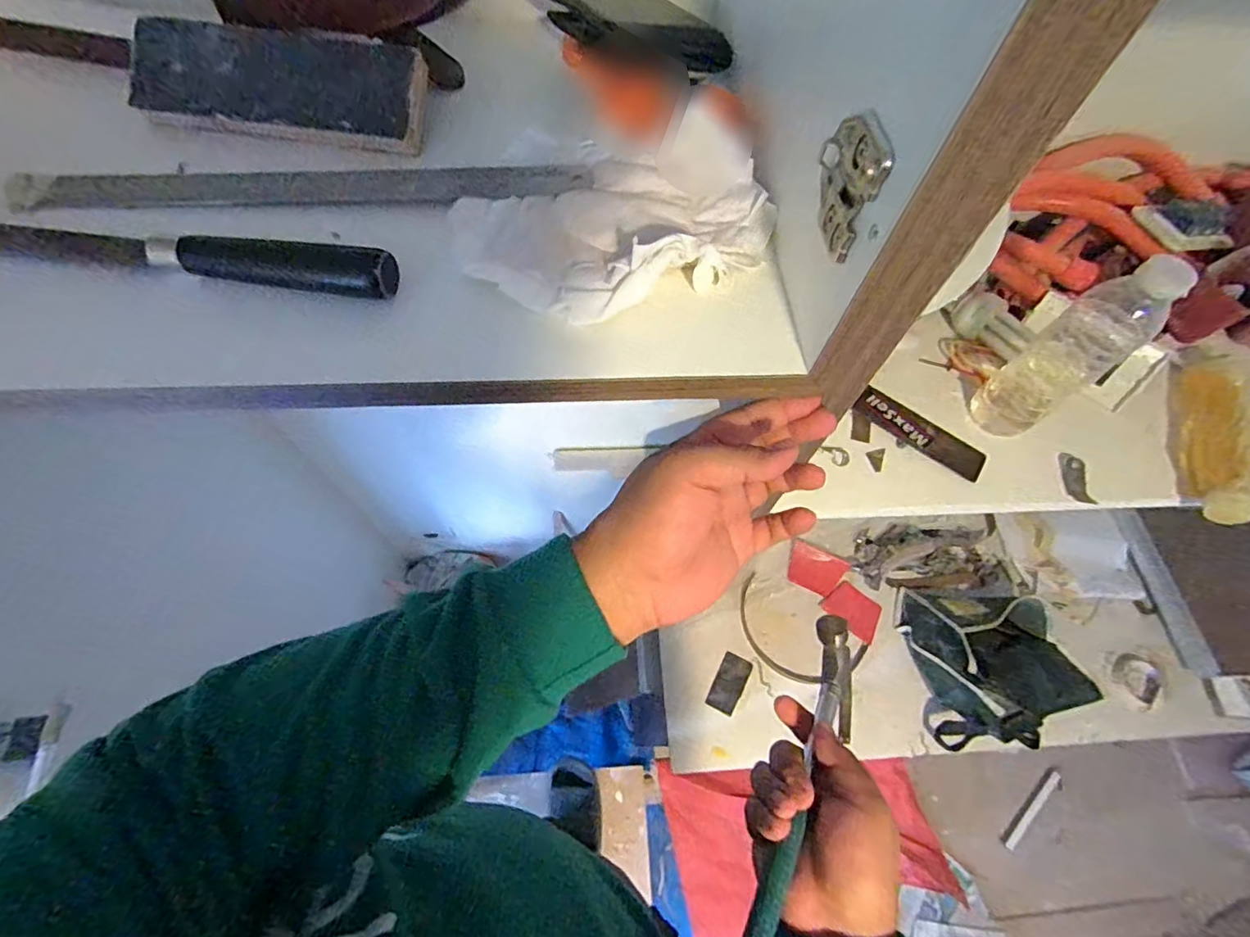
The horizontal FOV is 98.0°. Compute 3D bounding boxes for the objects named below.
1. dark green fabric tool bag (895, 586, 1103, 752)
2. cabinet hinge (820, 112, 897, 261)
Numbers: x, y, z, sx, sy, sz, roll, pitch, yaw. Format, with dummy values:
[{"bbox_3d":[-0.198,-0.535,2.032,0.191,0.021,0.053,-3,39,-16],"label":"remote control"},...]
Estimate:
[{"bbox_3d":[0.646,0.335,0.961,0.215,0.150,0.278,-2,63,-5],"label":"dark green fabric tool bag"},{"bbox_3d":[0.097,-0.127,0.238,0.007,0.050,0.050,-2,63,-5],"label":"cabinet hinge"}]

